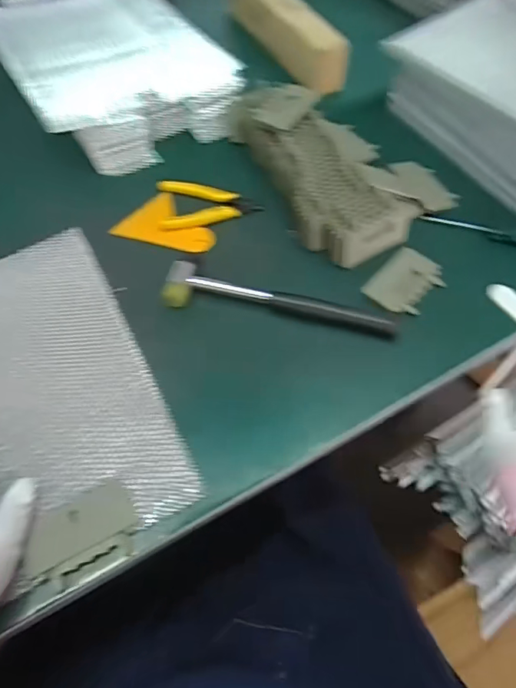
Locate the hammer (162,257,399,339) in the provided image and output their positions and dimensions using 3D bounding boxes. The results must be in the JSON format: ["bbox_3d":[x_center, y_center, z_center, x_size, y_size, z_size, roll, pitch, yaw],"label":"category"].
[{"bbox_3d":[0.024,-0.049,0.500,0.236,0.021,0.051,8,58,4],"label":"hammer"}]

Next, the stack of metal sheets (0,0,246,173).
[{"bbox_3d":[-0.207,-0.385,0.677,0.250,0.070,0.353,-28,63,-17],"label":"stack of metal sheets"}]

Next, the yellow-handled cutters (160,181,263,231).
[{"bbox_3d":[-0.058,-0.171,0.580,0.117,0.009,0.090,-6,58,-5],"label":"yellow-handled cutters"}]

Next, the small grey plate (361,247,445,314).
[{"bbox_3d":[0.156,-0.064,0.515,0.058,0.012,0.083,39,65,21],"label":"small grey plate"}]

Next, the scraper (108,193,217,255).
[{"bbox_3d":[-0.098,-0.136,0.554,0.103,0.004,0.089,26,61,14],"label":"scraper"}]

